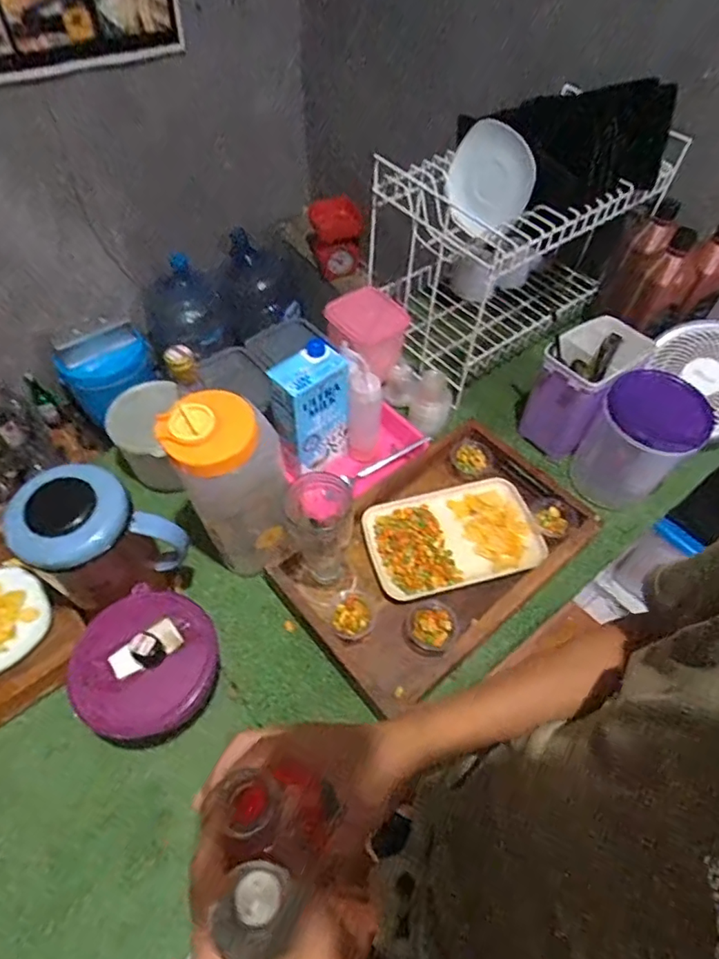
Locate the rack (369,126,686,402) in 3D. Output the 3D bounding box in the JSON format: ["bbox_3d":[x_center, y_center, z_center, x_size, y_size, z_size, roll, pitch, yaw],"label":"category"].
[{"bbox_3d":[0.263,-0.405,0.923,0.429,0.267,0.246,-32,62,-23],"label":"rack"}]

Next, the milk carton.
[{"bbox_3d":[-0.064,-0.101,0.751,0.097,0.170,0.061,-32,62,-23],"label":"milk carton"}]

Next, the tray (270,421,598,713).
[{"bbox_3d":[0.106,0.093,0.720,0.392,0.069,0.238,-34,63,-24],"label":"tray"}]

